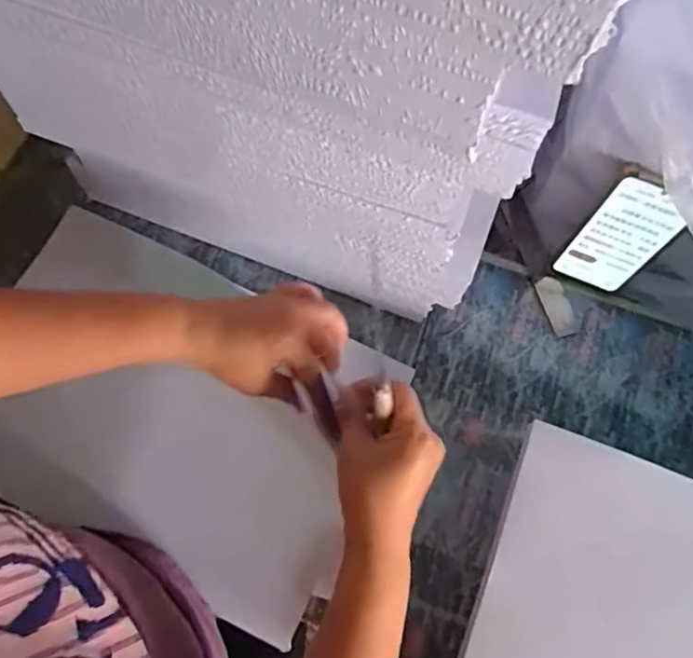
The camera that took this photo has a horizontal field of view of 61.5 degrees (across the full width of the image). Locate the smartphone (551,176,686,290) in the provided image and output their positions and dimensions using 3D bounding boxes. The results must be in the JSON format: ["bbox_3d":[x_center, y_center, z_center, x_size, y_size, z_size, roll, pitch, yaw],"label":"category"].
[{"bbox_3d":[0.264,-0.084,0.563,0.074,0.158,0.005,22,66,4],"label":"smartphone"}]

